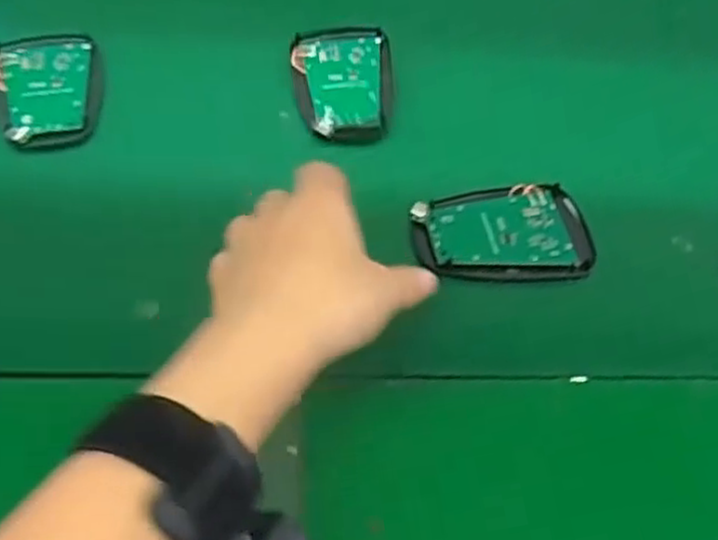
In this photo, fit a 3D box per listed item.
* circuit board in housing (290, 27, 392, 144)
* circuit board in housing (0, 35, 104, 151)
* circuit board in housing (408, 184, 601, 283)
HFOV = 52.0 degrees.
[{"bbox_3d":[-0.009,-0.119,0.469,0.063,0.017,0.092,-2,53,-8],"label":"circuit board in housing"},{"bbox_3d":[-0.189,-0.111,0.449,0.062,0.015,0.093,-13,55,-15],"label":"circuit board in housing"},{"bbox_3d":[0.079,-0.021,0.409,0.096,0.011,0.060,-1,53,-7],"label":"circuit board in housing"}]

